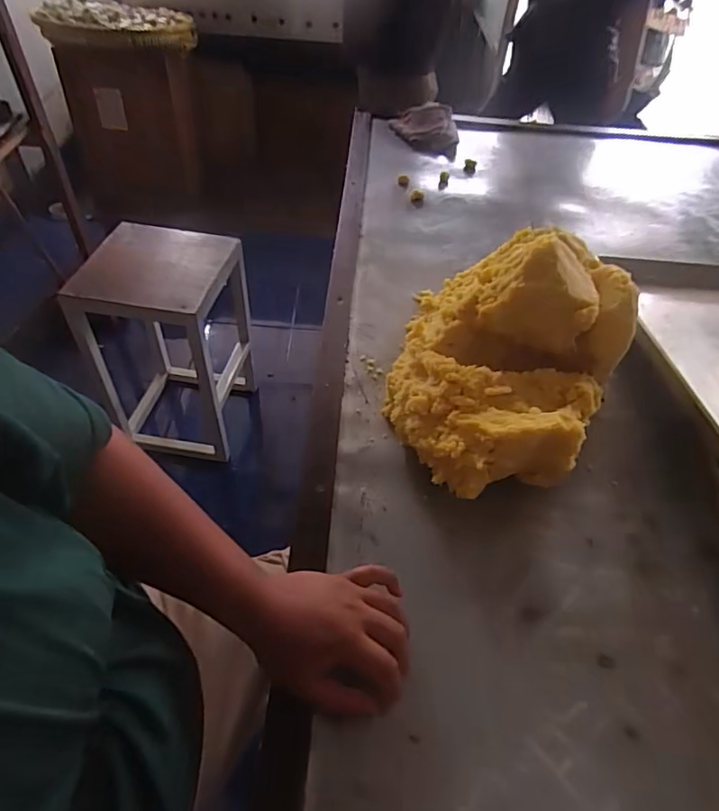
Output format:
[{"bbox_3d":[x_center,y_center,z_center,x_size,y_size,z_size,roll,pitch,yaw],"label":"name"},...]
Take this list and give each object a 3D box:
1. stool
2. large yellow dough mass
[{"bbox_3d":[-0.468,-0.156,1.342,0.307,0.493,0.332,7,48,2],"label":"stool"},{"bbox_3d":[0.173,-0.058,0.616,0.258,0.167,0.341,14,48,8],"label":"large yellow dough mass"}]

